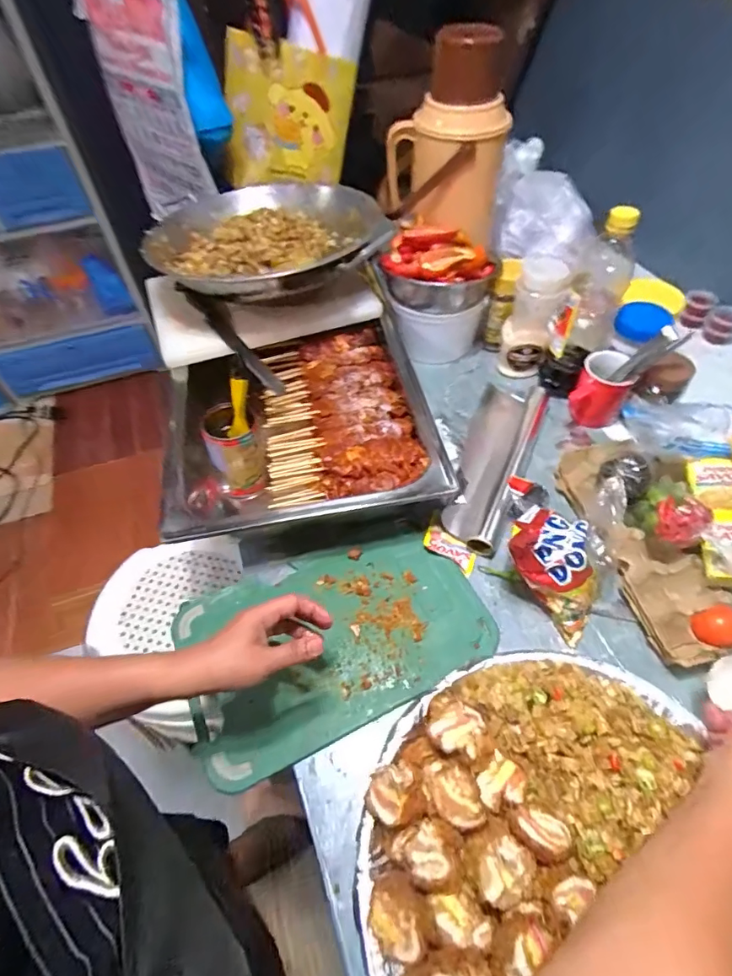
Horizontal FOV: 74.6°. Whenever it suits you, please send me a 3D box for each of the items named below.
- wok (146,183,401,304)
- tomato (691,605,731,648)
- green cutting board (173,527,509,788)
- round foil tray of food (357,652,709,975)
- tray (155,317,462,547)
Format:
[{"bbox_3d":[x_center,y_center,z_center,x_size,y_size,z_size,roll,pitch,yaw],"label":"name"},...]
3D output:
[{"bbox_3d":[-0.167,-0.404,0.790,0.377,0.104,0.371,-4,52,0],"label":"wok"},{"bbox_3d":[0.365,0.150,0.504,0.042,0.034,0.041,-2,52,2],"label":"tomato"},{"bbox_3d":[-0.033,0.172,0.564,0.337,0.012,0.211,-19,53,-11],"label":"green cutting board"},{"bbox_3d":[0.183,0.306,0.398,0.351,0.071,0.331,-2,52,2],"label":"round foil tray of food"},{"bbox_3d":[-0.090,-0.087,0.695,0.344,0.113,0.361,-9,52,-4],"label":"tray"}]

